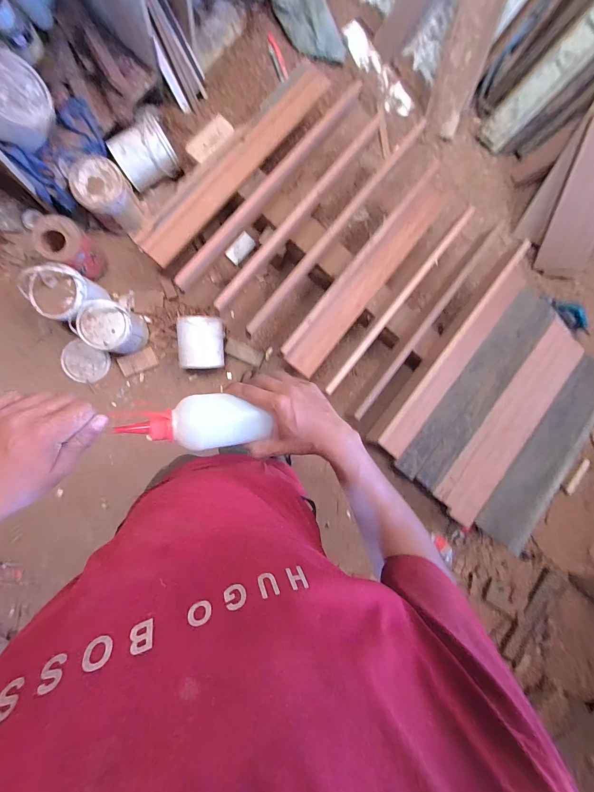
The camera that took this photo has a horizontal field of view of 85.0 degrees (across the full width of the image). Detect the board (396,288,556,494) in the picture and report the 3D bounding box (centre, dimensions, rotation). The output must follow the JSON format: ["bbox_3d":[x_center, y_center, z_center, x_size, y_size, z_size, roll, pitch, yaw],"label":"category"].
[{"bbox_3d":[0.837,-0.052,1.454,0.258,0.038,1.065,37,84,-10],"label":"board"}]

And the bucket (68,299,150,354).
[{"bbox_3d":[-0.700,-0.257,1.261,0.176,0.211,0.182,0,91,-10],"label":"bucket"}]

